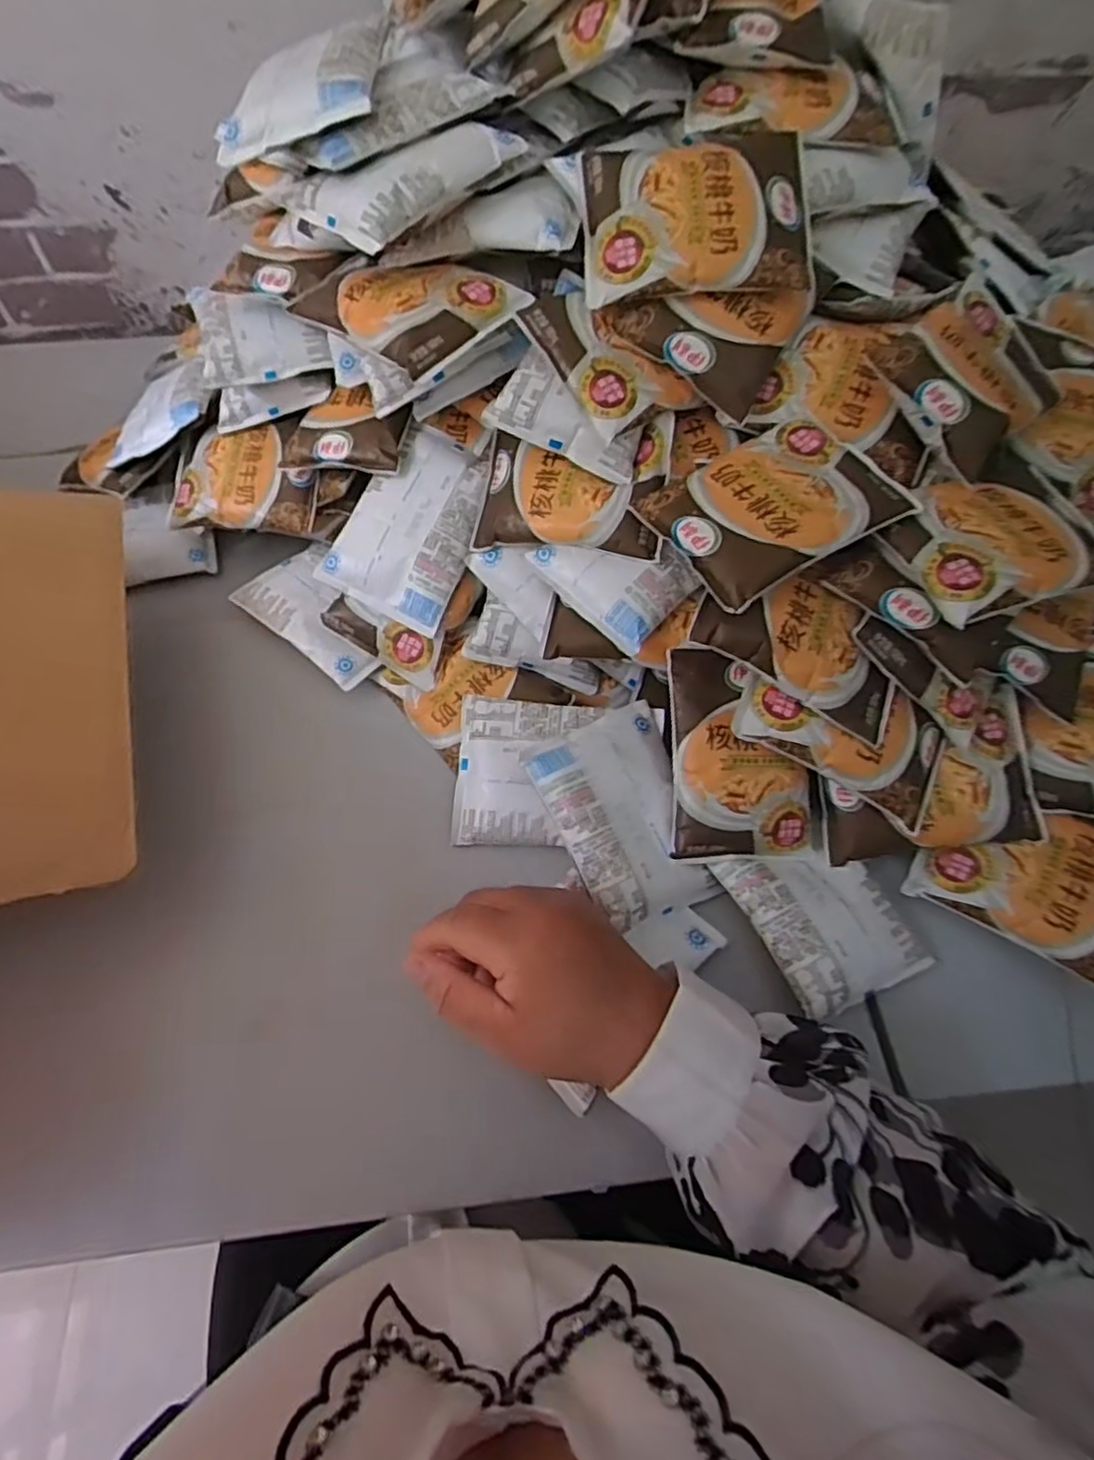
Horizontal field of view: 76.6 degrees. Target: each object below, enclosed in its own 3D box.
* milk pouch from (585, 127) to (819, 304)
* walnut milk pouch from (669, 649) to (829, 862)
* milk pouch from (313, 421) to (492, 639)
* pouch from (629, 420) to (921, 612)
[{"bbox_3d":[0.089,-0.305,0.408,0.131,0.020,0.095,-3,86,1],"label":"milk pouch"},{"bbox_3d":[0.124,0.016,0.422,0.095,0.020,0.126,-1,88,-9],"label":"walnut milk pouch"},{"bbox_3d":[-0.094,-0.144,0.486,0.095,0.016,0.130,25,94,9],"label":"milk pouch"},{"bbox_3d":[0.132,-0.132,0.403,0.127,0.025,0.093,-26,65,-15],"label":"pouch"}]

